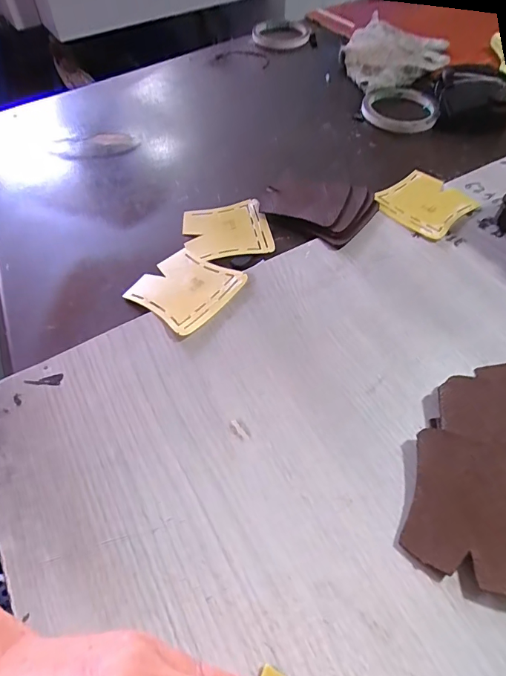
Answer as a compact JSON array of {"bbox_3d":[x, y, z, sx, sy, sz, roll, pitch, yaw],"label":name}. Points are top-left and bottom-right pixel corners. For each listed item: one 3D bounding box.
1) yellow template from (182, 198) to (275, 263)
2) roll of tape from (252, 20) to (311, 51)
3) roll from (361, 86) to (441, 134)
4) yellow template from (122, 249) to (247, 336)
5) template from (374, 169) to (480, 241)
[{"bbox_3d":[-0.024,-0.099,0.390,0.077,0.004,0.068,-11,57,-6],"label":"yellow template"},{"bbox_3d":[0.036,-0.457,0.636,0.080,0.019,0.080,0,55,0],"label":"roll of tape"},{"bbox_3d":[0.182,-0.287,0.527,0.089,0.011,0.090,7,55,4],"label":"roll"},{"bbox_3d":[-0.057,-0.042,0.353,0.077,0.005,0.073,31,61,28],"label":"yellow template"},{"bbox_3d":[0.166,-0.130,0.408,0.084,0.004,0.074,-36,63,-26],"label":"template"}]

